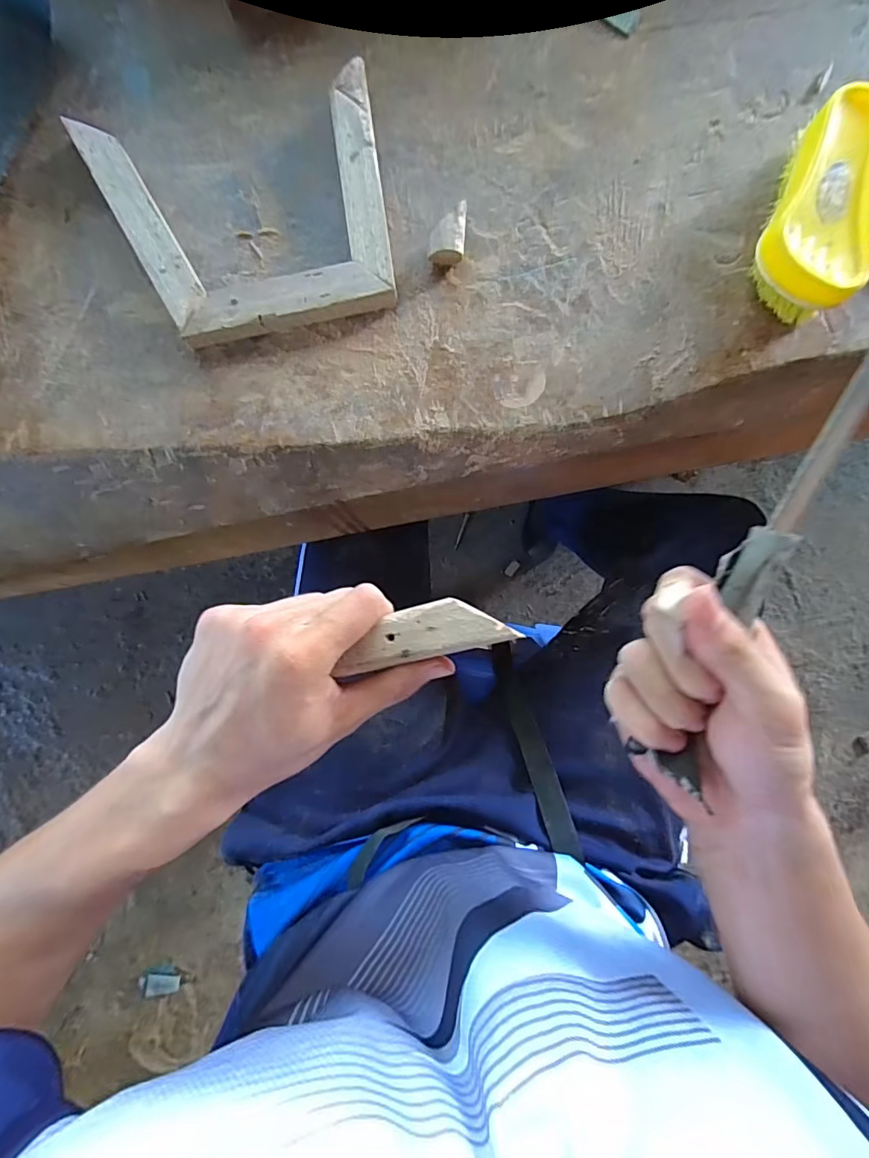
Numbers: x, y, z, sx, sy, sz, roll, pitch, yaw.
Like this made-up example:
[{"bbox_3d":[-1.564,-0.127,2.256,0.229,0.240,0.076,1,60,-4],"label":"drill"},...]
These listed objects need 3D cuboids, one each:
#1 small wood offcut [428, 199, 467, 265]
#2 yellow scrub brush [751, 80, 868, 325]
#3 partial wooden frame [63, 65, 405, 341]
[{"bbox_3d":[0.009,-0.226,0.327,0.023,0.020,0.032,4,88,1],"label":"small wood offcut"},{"bbox_3d":[0.237,-0.224,0.307,0.058,0.044,0.119,22,88,1],"label":"yellow scrub brush"},{"bbox_3d":[-0.121,-0.237,0.327,0.184,0.022,0.152,-15,88,0],"label":"partial wooden frame"}]

